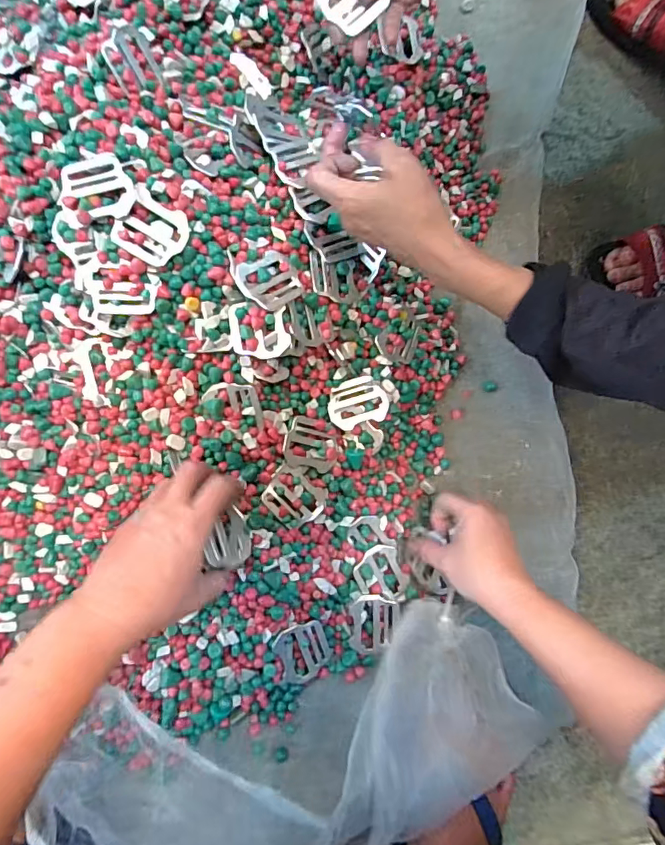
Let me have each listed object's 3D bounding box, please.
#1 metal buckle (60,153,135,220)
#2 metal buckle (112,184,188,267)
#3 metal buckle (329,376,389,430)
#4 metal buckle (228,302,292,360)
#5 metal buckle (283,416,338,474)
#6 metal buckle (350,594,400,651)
[{"bbox_3d":[-0.183,-0.184,0.382,0.054,0.010,0.047,-6,85,-7],"label":"metal buckle"},{"bbox_3d":[-0.145,-0.155,0.394,0.051,0.007,0.048,32,95,-12],"label":"metal buckle"},{"bbox_3d":[0.025,-0.019,0.478,0.056,0.009,0.047,-15,74,4],"label":"metal buckle"},{"bbox_3d":[-0.062,-0.079,0.418,0.052,0.006,0.046,1,84,-6],"label":"metal buckle"},{"bbox_3d":[-0.020,0.022,0.462,0.054,0.009,0.046,22,85,-22],"label":"metal buckle"},{"bbox_3d":[0.040,0.192,0.469,0.044,0.006,0.054,1,94,-1],"label":"metal buckle"}]

